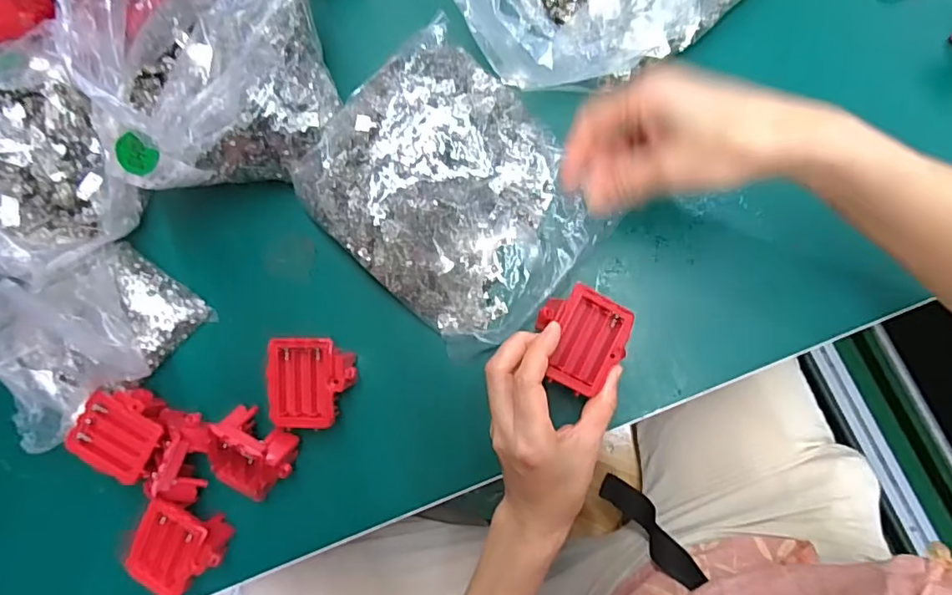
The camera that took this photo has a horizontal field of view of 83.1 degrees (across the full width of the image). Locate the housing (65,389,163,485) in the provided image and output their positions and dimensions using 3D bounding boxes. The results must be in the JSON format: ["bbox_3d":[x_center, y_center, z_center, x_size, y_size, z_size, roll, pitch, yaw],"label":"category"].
[{"bbox_3d":[-0.273,0.105,0.427,0.066,0.040,0.057,27,88,10],"label":"housing"}]

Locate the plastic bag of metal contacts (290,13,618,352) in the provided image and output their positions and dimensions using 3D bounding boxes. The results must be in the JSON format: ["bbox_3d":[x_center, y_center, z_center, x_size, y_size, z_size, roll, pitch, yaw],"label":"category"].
[{"bbox_3d":[-0.017,-0.079,0.407,0.212,0.043,0.172,41,90,10],"label":"plastic bag of metal contacts"}]

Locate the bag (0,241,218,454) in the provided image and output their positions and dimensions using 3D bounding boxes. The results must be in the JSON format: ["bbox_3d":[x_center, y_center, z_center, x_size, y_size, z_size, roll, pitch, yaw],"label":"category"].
[{"bbox_3d":[-0.315,0.037,0.414,0.170,0.093,0.118,-36,80,2],"label":"bag"}]

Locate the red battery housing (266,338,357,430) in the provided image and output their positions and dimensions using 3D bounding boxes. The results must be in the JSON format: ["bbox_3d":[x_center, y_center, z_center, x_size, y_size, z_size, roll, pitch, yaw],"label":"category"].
[{"bbox_3d":[-0.122,0.064,0.413,0.059,0.043,0.065,1,84,8],"label":"red battery housing"}]

